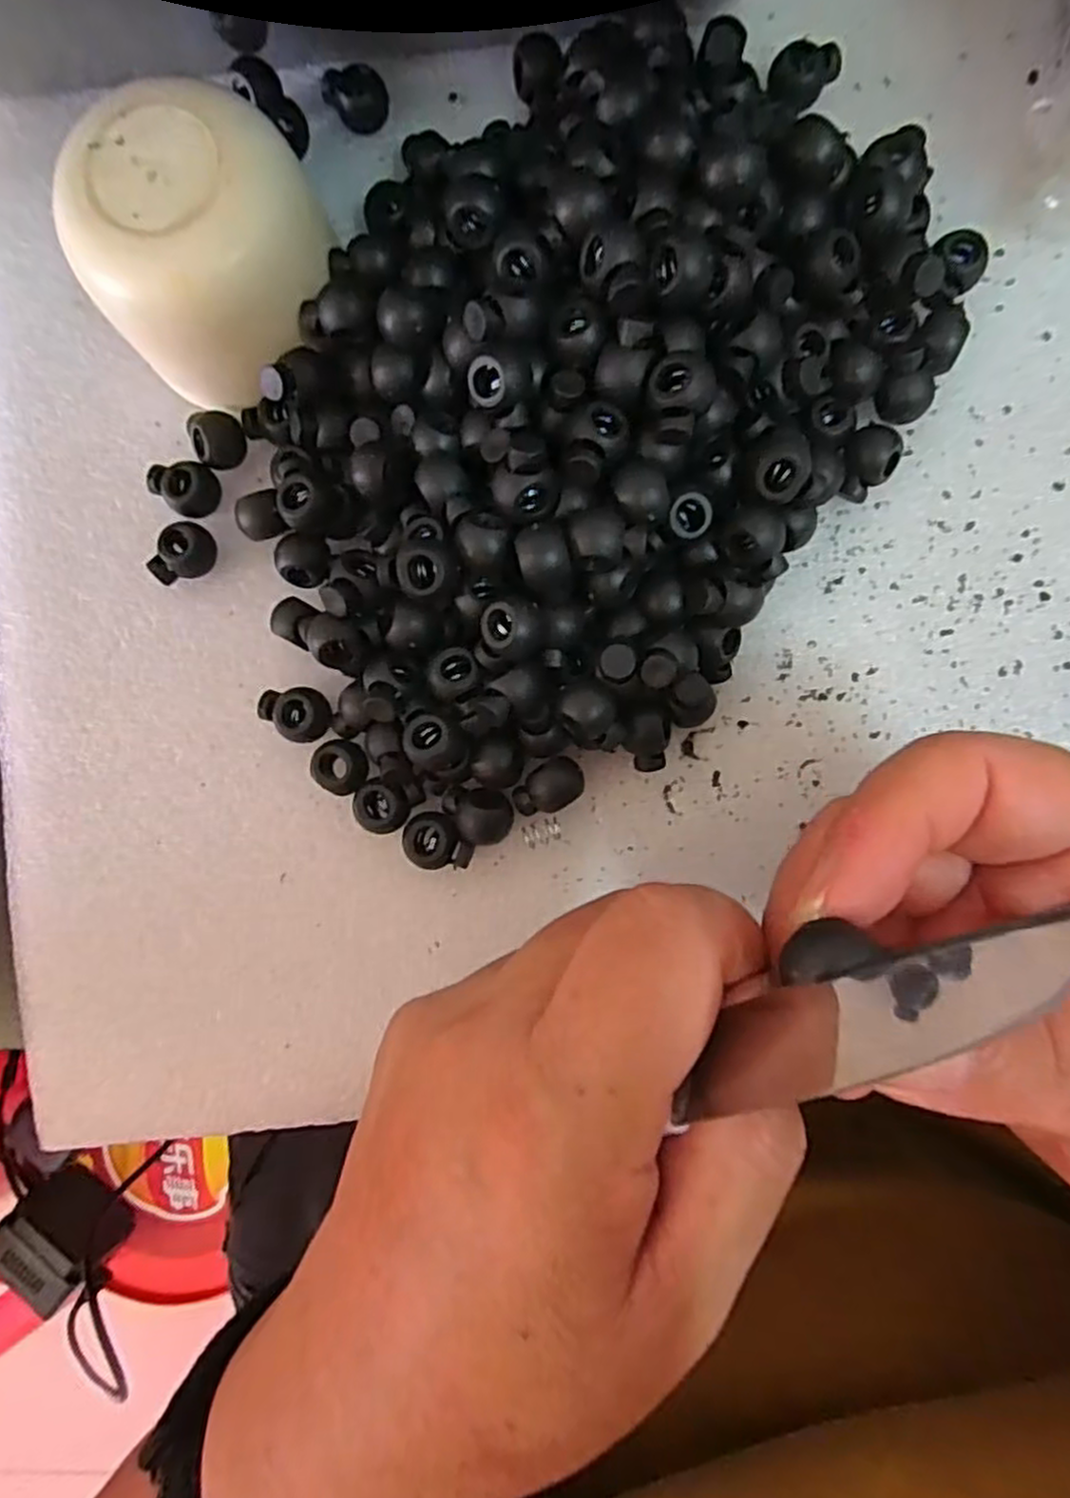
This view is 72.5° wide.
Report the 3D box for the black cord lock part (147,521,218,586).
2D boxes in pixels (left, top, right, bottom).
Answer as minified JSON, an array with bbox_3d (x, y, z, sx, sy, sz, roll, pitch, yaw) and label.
[{"bbox_3d":[-0.103,-0.057,0.215,0.012,0.012,0.019,37,90,6],"label":"black cord lock part"}]

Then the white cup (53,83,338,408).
[{"bbox_3d":[-0.087,-0.130,0.196,0.058,0.047,0.063,43,91,6],"label":"white cup"}]

